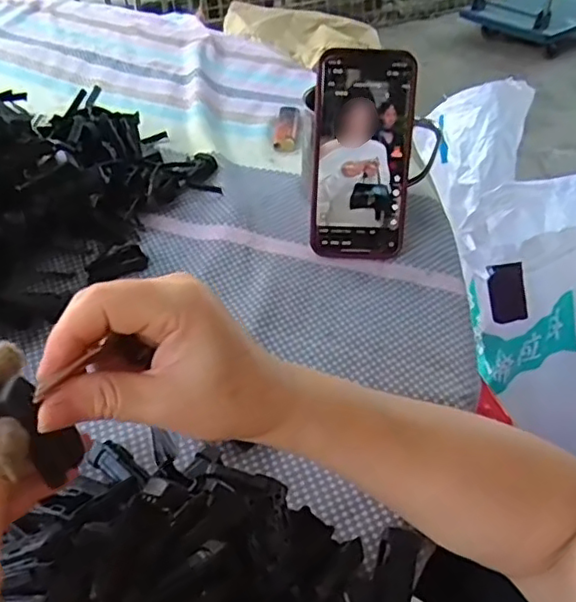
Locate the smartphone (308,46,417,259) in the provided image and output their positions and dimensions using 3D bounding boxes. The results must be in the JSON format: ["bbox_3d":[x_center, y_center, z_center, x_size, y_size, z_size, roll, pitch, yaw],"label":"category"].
[{"bbox_3d":[0.057,-0.114,0.483,0.075,0.159,0.012,2,14,-2],"label":"smartphone"}]

